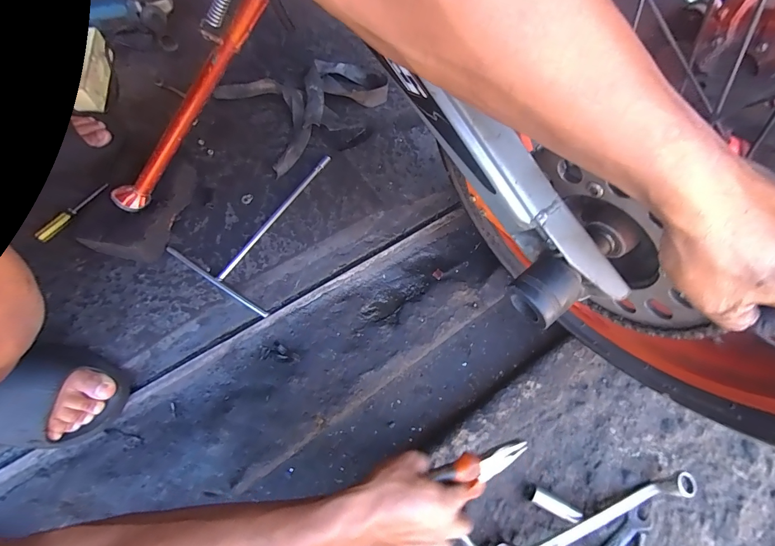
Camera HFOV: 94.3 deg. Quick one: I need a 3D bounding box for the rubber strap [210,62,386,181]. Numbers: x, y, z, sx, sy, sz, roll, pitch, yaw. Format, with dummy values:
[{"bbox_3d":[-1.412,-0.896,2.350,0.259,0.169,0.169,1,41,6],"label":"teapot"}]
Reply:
[{"bbox_3d":[-0.167,-0.349,0.712,0.286,0.035,0.234,-39,72,-18],"label":"rubber strap"}]

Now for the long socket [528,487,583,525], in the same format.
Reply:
[{"bbox_3d":[0.224,0.313,0.483,0.065,0.017,0.020,26,67,8],"label":"long socket"}]

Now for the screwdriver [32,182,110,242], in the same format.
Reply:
[{"bbox_3d":[-0.505,-0.100,0.575,0.017,0.015,0.126,22,67,7],"label":"screwdriver"}]

